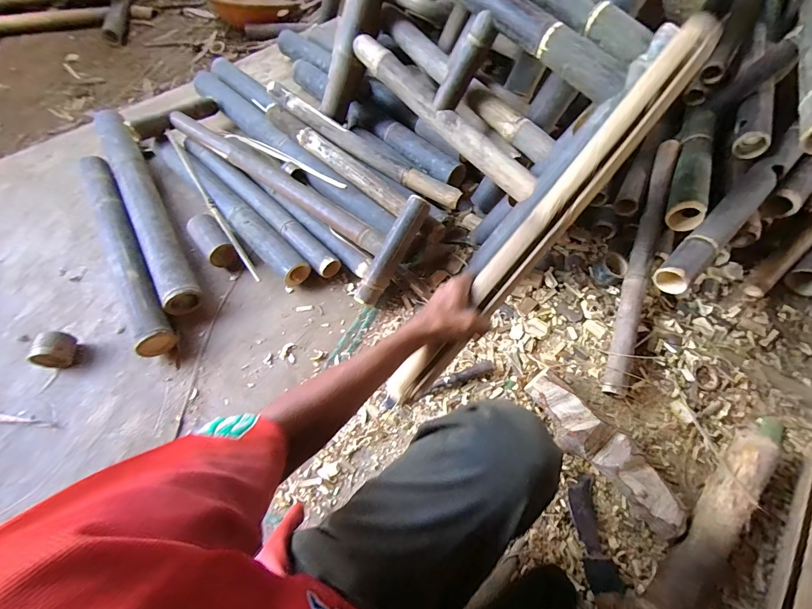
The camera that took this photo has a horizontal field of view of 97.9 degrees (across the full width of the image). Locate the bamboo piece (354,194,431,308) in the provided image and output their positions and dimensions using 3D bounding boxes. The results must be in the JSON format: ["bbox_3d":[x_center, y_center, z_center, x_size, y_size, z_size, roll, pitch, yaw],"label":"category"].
[{"bbox_3d":[-0.031,-0.118,0.809,0.049,0.049,0.269,33,100,15],"label":"bamboo piece"}]

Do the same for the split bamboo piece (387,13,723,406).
[{"bbox_3d":[0.190,-0.110,0.501,0.048,0.026,0.643,41,97,18],"label":"split bamboo piece"}]

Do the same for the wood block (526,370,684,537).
[{"bbox_3d":[0.370,0.273,0.676,0.095,0.056,0.325,-40,70,-18],"label":"wood block"}]

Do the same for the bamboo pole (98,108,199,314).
[{"bbox_3d":[-0.707,-0.285,0.953,0.079,0.093,0.766,-29,67,-13],"label":"bamboo pole"}]

